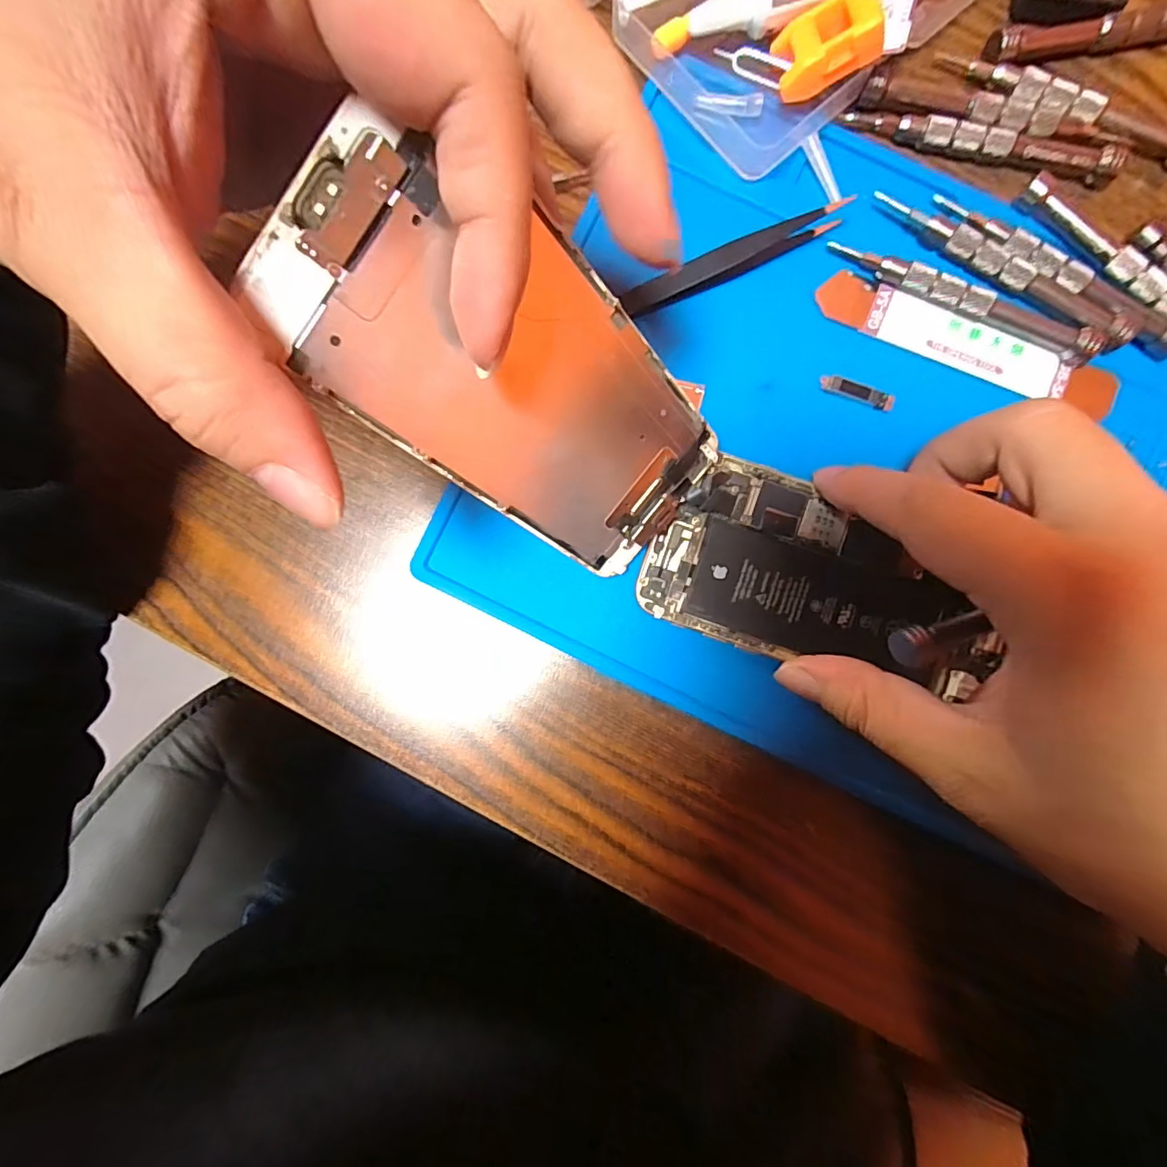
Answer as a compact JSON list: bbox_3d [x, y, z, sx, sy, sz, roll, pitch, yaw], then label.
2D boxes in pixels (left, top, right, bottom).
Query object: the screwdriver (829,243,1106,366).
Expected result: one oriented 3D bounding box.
[{"bbox_3d":[0.142,-0.107,0.194,0.101,0.010,0.012,24,90,2],"label":"screwdriver"}]

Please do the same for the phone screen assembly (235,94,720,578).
[{"bbox_3d":[-0.011,-0.049,0.141,0.061,0.130,0.004,-50,45,9],"label":"phone screen assembly"}]

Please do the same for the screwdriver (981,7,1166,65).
[{"bbox_3d":[0.204,-0.212,0.199,0.094,0.010,0.013,-11,89,2],"label":"screwdriver"}]

